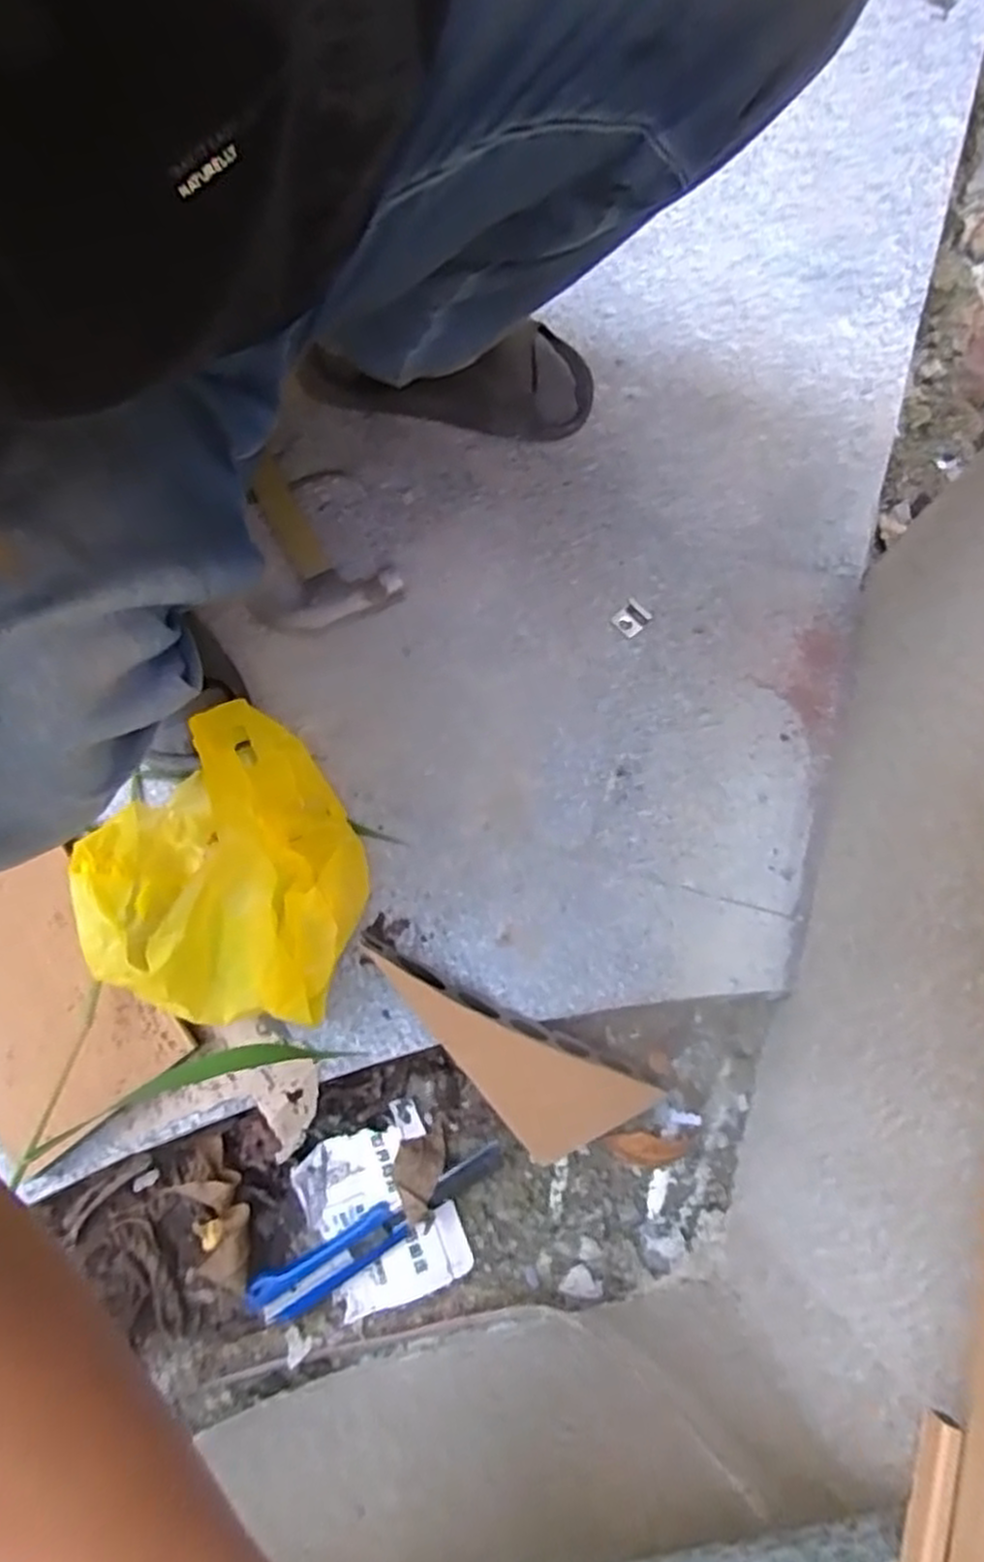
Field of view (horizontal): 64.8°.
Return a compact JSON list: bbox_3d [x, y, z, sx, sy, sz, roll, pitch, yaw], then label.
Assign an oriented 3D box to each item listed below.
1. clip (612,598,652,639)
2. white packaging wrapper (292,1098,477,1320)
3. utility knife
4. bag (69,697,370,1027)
[{"bbox_3d":[0.119,-0.139,0.666,0.028,0.007,0.024,-44,79,-9],"label":"clip"},{"bbox_3d":[-0.086,0.332,0.593,0.103,0.032,0.133,-23,76,-5],"label":"white packaging wrapper"},{"bbox_3d":[-0.085,0.345,0.590,0.209,0.022,0.038,-29,77,-6],"label":"utility knife"},{"bbox_3d":[-0.192,0.061,0.554,0.185,0.128,0.217,-7,76,-1],"label":"bag"}]

